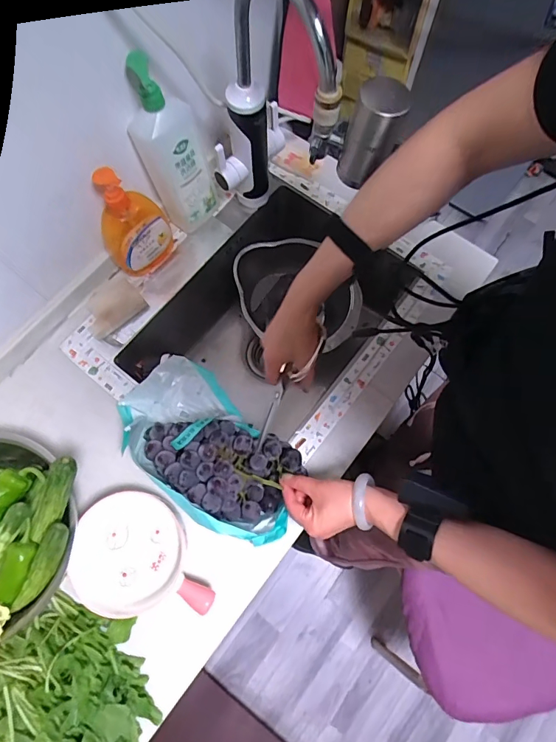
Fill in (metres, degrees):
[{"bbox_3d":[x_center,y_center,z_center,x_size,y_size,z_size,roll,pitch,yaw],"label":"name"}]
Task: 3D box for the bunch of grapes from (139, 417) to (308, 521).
[{"bbox_3d":[-0.080,0.126,0.557,0.198,0.066,0.118,16,71,6],"label":"bunch of grapes"}]

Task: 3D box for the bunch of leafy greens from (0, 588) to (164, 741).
[{"bbox_3d":[-0.256,0.429,0.517,0.208,0.061,0.254,-37,72,-10],"label":"bunch of leafy greens"}]

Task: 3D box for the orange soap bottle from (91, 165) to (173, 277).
[{"bbox_3d":[-0.227,-0.234,0.645,0.108,0.177,0.060,-36,72,-10],"label":"orange soap bottle"}]

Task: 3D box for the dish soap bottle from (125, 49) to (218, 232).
[{"bbox_3d":[-0.155,-0.327,0.623,0.097,0.255,0.062,-30,71,-8],"label":"dish soap bottle"}]

